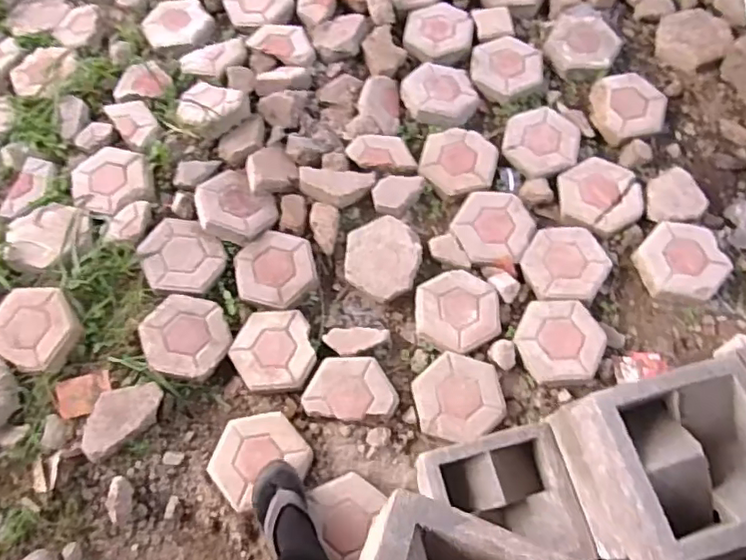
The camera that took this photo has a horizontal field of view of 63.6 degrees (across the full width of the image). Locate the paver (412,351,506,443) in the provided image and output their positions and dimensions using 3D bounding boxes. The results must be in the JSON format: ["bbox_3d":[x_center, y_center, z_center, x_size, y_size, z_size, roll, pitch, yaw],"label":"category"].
[{"bbox_3d":[0.196,0.264,1.391,0.200,0.050,0.203,-11,66,-3],"label":"paver"}]

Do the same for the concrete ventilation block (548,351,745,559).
[{"bbox_3d":[0.386,0.234,0.771,0.206,0.173,0.197,-14,66,-5],"label":"concrete ventilation block"}]

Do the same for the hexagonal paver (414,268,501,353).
[{"bbox_3d":[0.209,0.074,1.490,0.209,0.039,0.213,1,66,2],"label":"hexagonal paver"}]

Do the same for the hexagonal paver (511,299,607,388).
[{"bbox_3d":[0.450,0.143,1.438,0.212,0.047,0.221,26,69,13],"label":"hexagonal paver"}]

